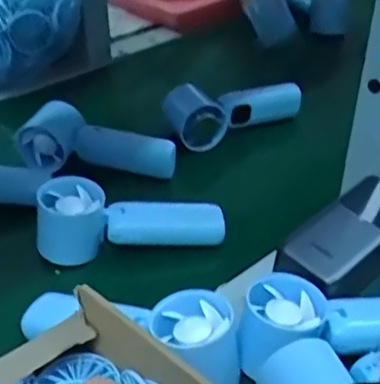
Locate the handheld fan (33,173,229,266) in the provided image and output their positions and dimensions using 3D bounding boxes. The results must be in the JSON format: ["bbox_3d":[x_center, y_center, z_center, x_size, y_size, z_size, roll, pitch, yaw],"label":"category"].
[{"bbox_3d":[-0.048,0.025,0.517,0.148,0.050,0.052,2,36,1],"label":"handheld fan"}]

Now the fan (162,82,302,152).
[{"bbox_3d":[0.042,-0.090,0.682,0.144,0.051,0.068,-19,41,-27],"label":"fan"}]

